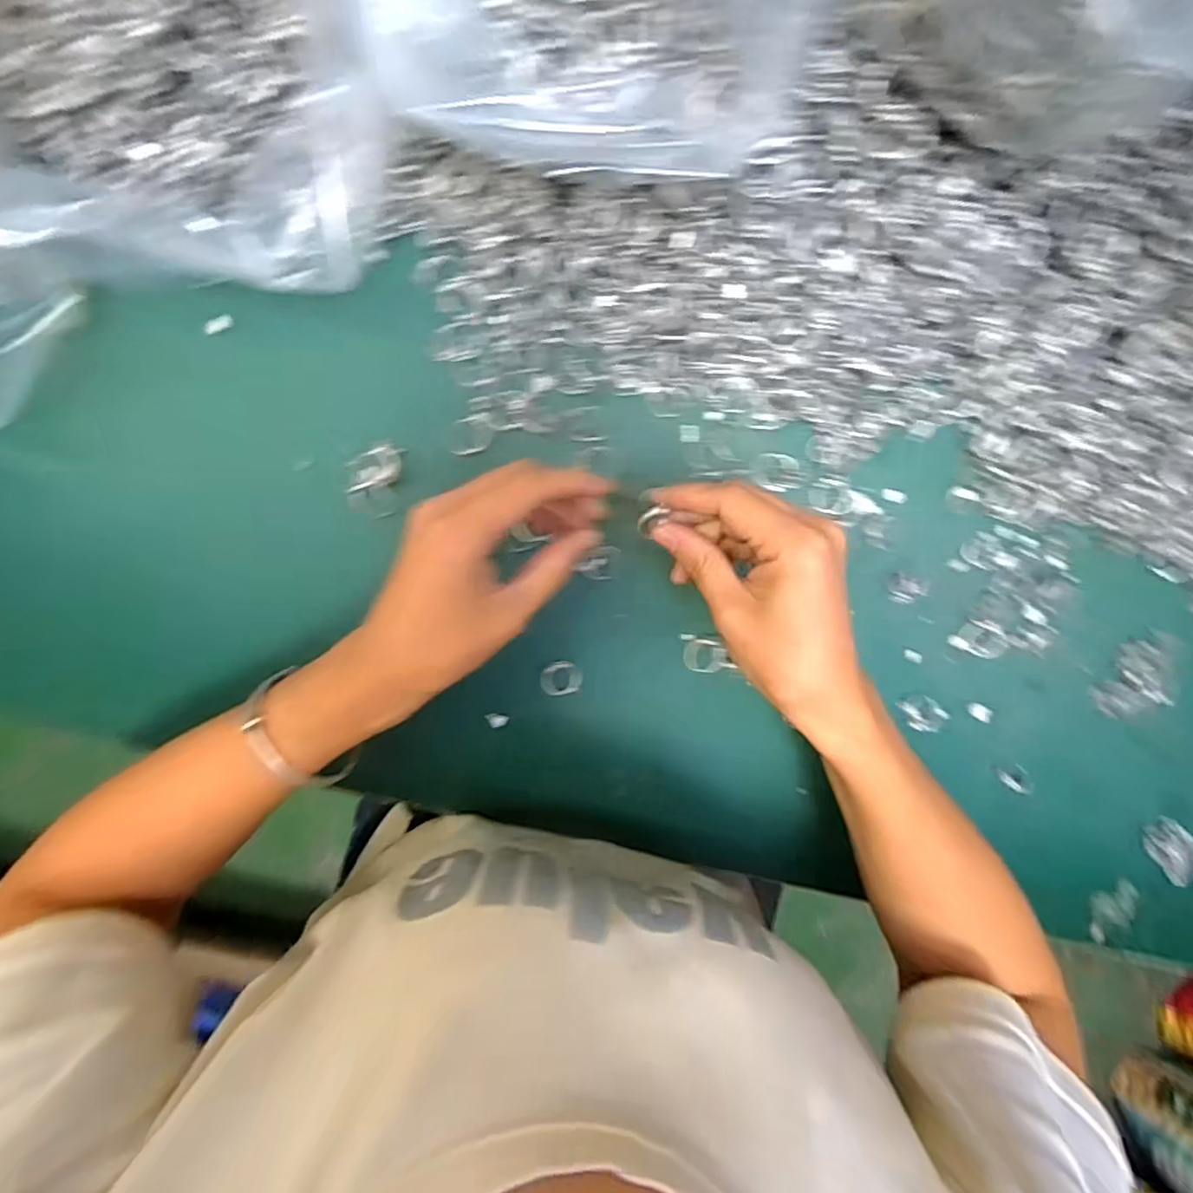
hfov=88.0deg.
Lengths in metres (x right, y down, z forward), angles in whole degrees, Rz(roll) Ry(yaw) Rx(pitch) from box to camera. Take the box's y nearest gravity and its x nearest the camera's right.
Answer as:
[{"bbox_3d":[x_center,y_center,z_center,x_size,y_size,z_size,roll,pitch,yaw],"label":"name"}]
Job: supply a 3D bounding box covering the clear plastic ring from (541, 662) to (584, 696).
[{"bbox_3d":[-0.021,0.050,0.371,0.024,0.004,0.022,-1,97,-5],"label":"clear plastic ring"}]

